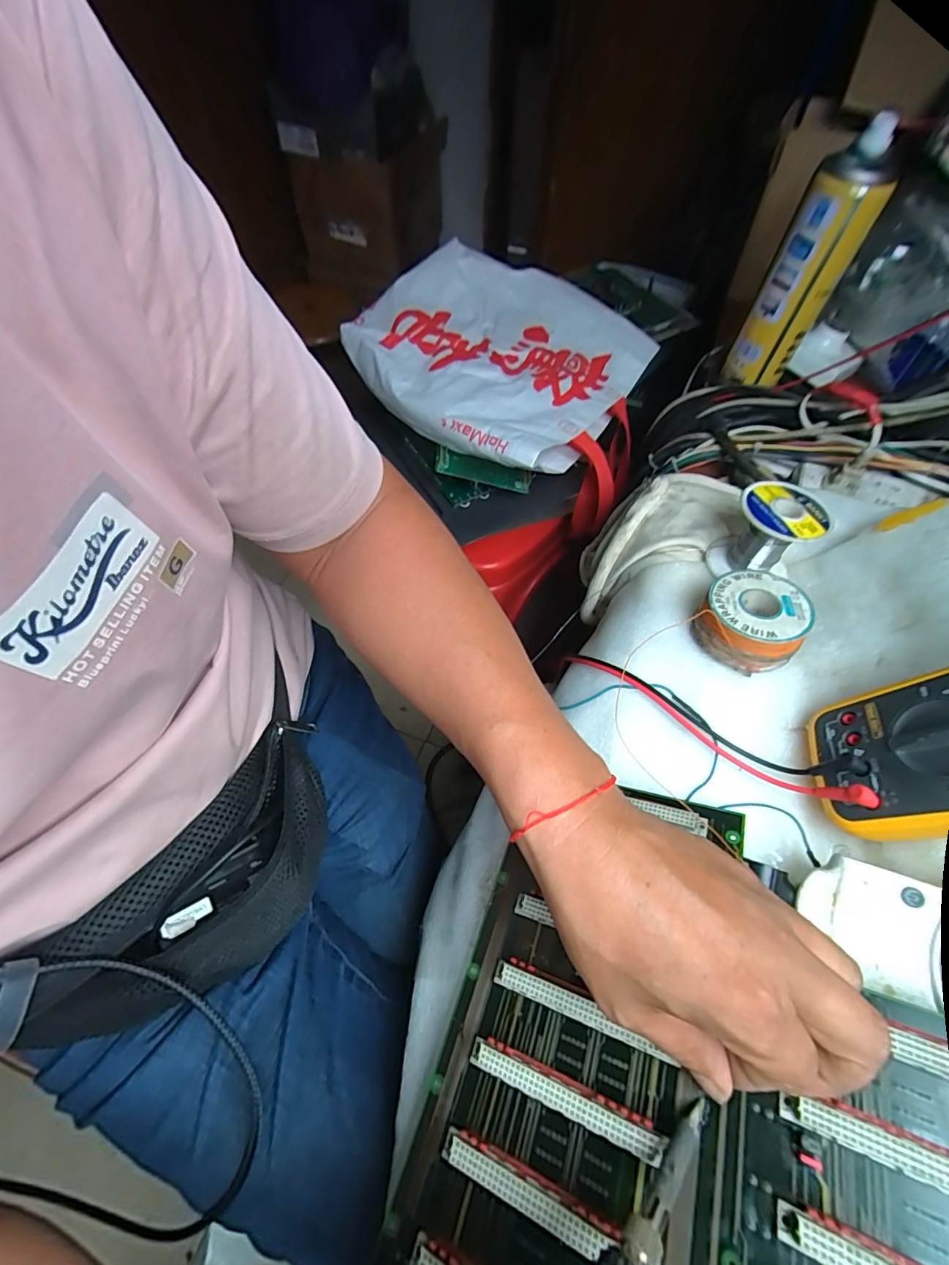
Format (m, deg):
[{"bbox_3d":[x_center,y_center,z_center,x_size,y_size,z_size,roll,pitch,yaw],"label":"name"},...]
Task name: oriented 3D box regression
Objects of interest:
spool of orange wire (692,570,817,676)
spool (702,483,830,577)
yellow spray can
[{"bbox_3d":[0.201,-0.010,0.356,0.066,0.038,0.068,0,61,0],"label":"spool of orange wire"},{"bbox_3d":[0.230,-0.078,0.387,0.063,0.062,0.059,15,62,8],"label":"spool"},{"bbox_3d":[0.324,-0.355,0.477,0.064,0.184,0.061,28,64,15],"label":"yellow spray can"}]

